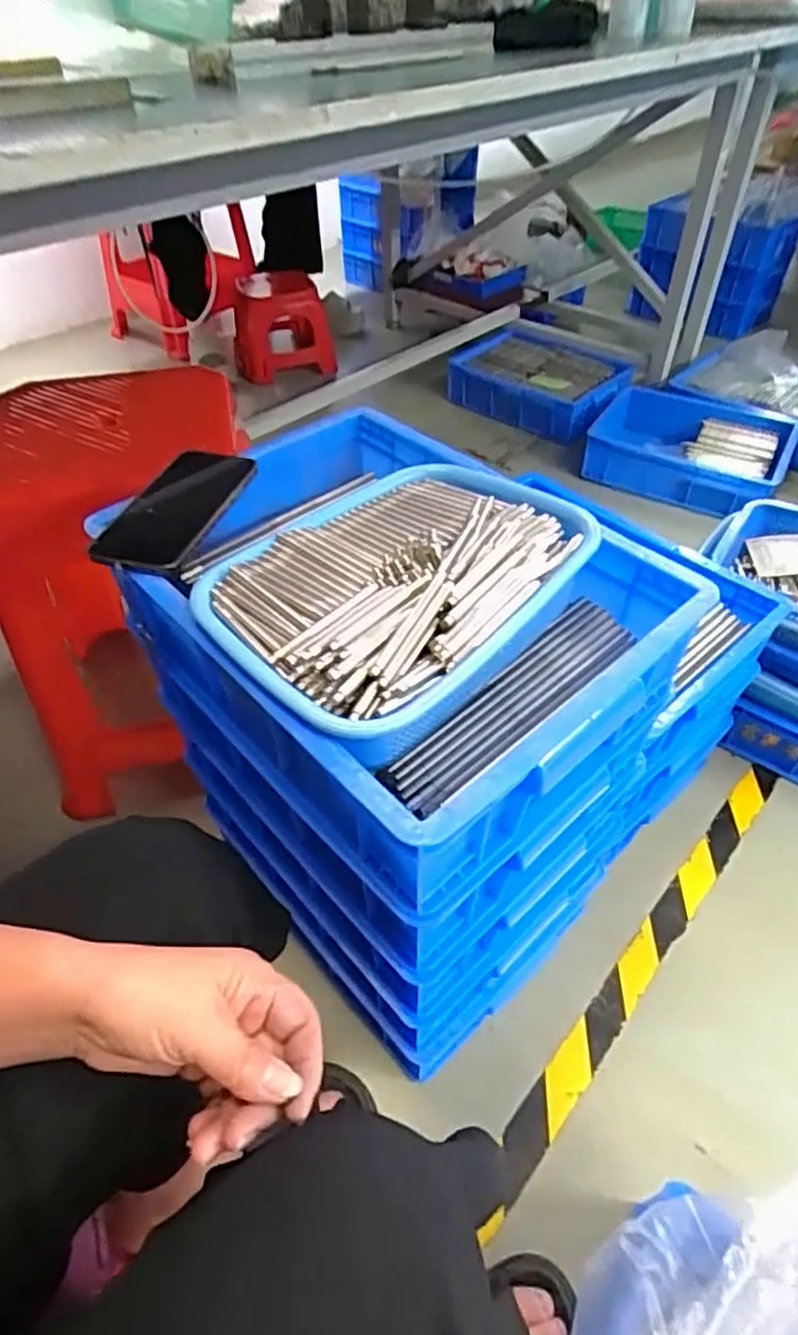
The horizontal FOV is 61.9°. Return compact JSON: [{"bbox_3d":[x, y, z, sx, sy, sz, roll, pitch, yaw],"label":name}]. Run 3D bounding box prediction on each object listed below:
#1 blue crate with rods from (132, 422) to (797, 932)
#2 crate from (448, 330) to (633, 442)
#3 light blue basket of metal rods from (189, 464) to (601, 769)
[{"bbox_3d":[-0.011,-0.051,0.536,0.296,0.133,0.386,-34,55,-27],"label":"blue crate with rods"},{"bbox_3d":[0.373,-0.767,1.796,0.448,0.106,0.333,27,53,24],"label":"crate"},{"bbox_3d":[0.003,-0.059,0.505,0.205,0.077,0.283,29,54,26],"label":"light blue basket of metal rods"}]

